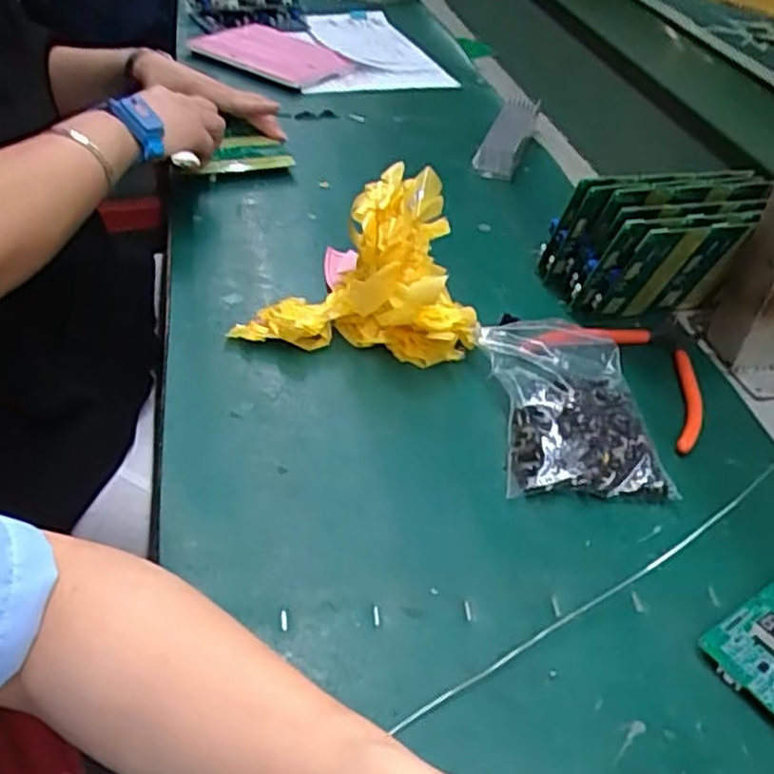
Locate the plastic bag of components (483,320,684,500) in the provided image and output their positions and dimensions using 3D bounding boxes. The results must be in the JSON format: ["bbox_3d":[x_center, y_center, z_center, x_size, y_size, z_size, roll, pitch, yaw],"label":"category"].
[{"bbox_3d":[0.118,0.008,0.497,0.097,0.032,0.149,1,40,-7],"label":"plastic bag of components"}]

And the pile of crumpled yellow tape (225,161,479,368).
[{"bbox_3d":[-0.015,-0.085,0.526,0.165,0.103,0.095,10,40,4],"label":"pile of crumpled yellow tape"}]

